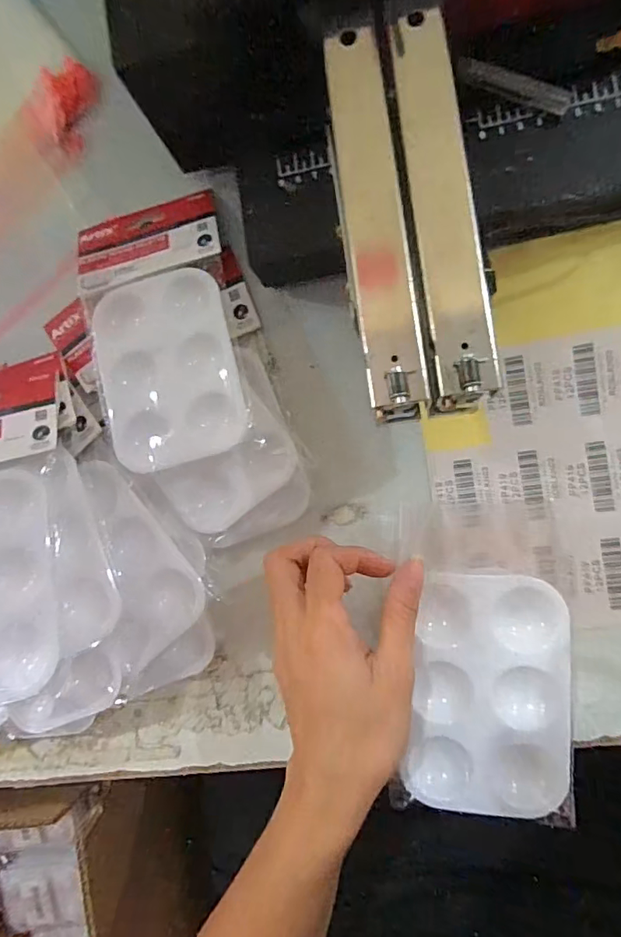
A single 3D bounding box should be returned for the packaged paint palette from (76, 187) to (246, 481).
[{"bbox_3d":[-0.095,-0.093,0.314,0.092,0.016,0.183,-15,76,4],"label":"packaged paint palette"}]

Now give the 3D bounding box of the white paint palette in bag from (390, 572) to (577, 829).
[{"bbox_3d":[0.092,0.119,0.260,0.085,0.013,0.122,0,90,8],"label":"white paint palette in bag"}]

